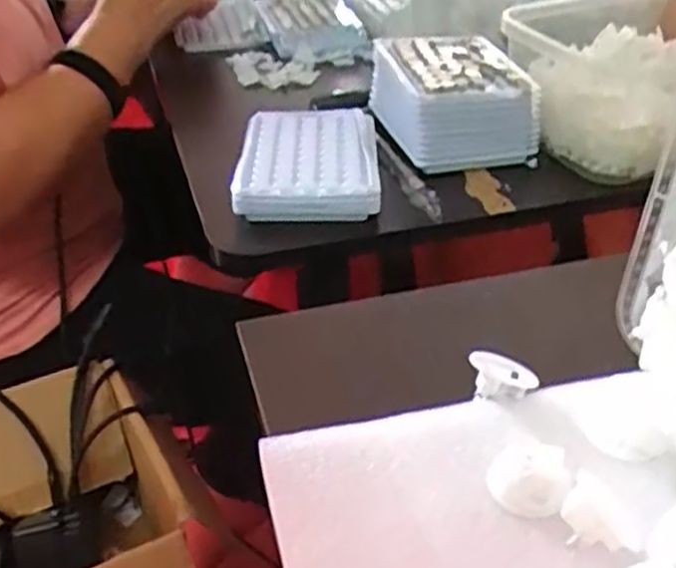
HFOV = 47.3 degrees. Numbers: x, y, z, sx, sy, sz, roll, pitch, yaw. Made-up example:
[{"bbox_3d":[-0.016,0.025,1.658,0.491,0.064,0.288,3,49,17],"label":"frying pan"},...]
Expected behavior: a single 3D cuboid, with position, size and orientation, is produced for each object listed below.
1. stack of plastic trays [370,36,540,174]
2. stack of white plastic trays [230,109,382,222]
[{"bbox_3d":[0.082,-0.146,0.602,0.105,0.060,0.134,-13,38,-14],"label":"stack of plastic trays"},{"bbox_3d":[-0.021,-0.086,0.554,0.099,0.031,0.123,-2,37,0],"label":"stack of white plastic trays"}]

